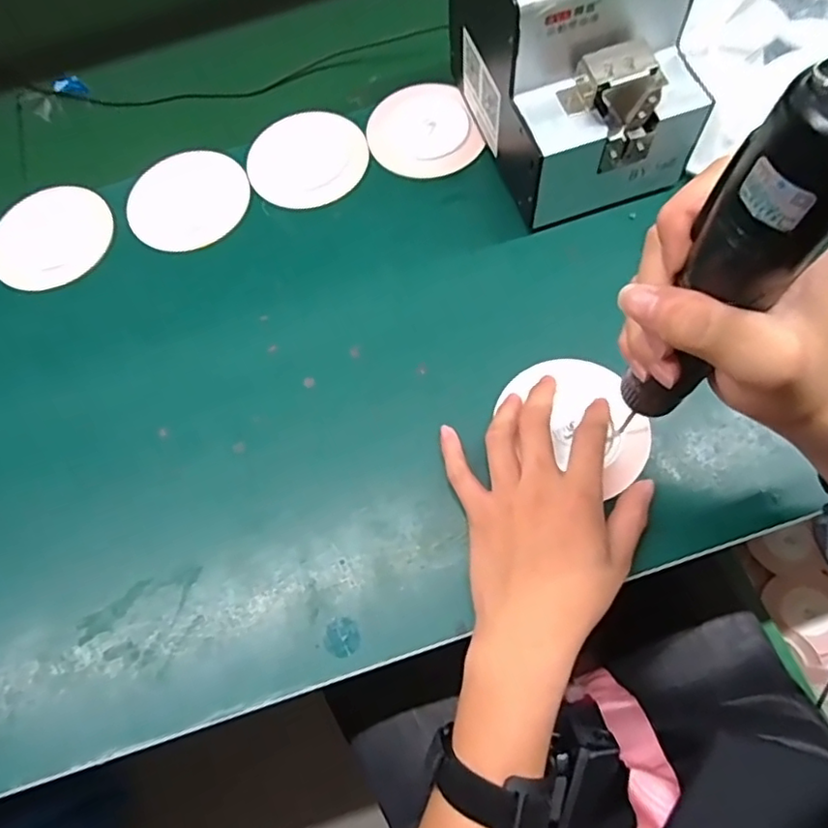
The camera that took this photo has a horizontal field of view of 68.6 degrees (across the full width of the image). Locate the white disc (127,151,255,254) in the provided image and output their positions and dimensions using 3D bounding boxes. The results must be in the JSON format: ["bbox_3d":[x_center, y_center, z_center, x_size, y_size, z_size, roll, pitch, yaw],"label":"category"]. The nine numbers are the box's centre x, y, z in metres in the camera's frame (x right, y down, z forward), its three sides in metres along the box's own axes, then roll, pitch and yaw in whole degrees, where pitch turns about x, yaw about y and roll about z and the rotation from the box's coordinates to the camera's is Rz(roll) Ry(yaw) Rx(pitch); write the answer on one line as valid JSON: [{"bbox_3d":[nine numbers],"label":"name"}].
[{"bbox_3d":[-0.188,-0.180,0.506,0.098,0.004,0.100,-1,70,4],"label":"white disc"}]

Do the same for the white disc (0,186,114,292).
[{"bbox_3d":[-0.300,-0.145,0.503,0.099,0.012,0.099,12,69,8],"label":"white disc"}]

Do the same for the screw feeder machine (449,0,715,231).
[{"bbox_3d":[0.116,-0.255,0.439,0.125,0.153,0.177,-18,69,-3],"label":"screw feeder machine"}]

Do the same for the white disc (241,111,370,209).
[{"bbox_3d":[-0.090,-0.215,0.512,0.097,0.016,0.093,-33,70,-10],"label":"white disc"}]

